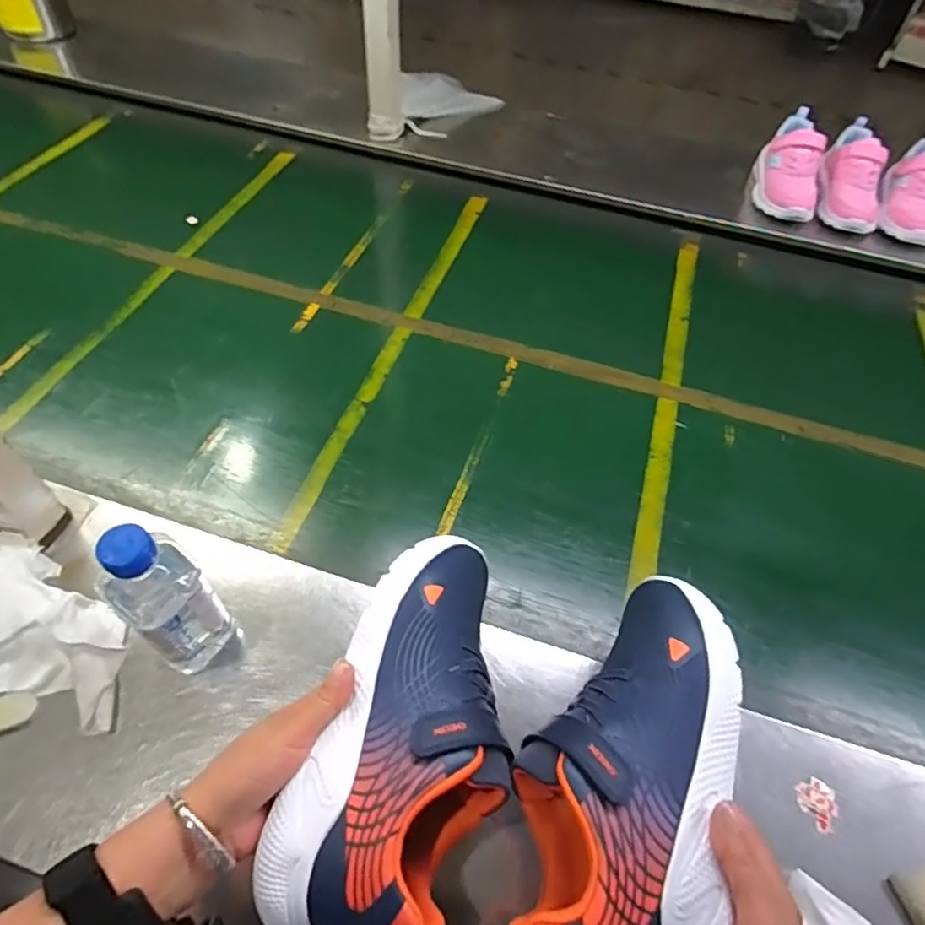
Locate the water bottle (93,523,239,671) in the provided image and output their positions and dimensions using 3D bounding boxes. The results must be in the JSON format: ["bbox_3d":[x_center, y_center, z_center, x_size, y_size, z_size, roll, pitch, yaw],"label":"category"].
[{"bbox_3d":[-0.222,0.099,0.449,0.060,0.163,0.062,-36,63,-27],"label":"water bottle"}]

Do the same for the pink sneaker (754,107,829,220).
[{"bbox_3d":[0.538,-0.485,0.976,0.103,0.098,0.186,19,54,10],"label":"pink sneaker"}]

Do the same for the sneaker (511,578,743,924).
[{"bbox_3d":[0.105,0.186,0.380,0.116,0.077,0.252,19,54,10],"label":"sneaker"}]

